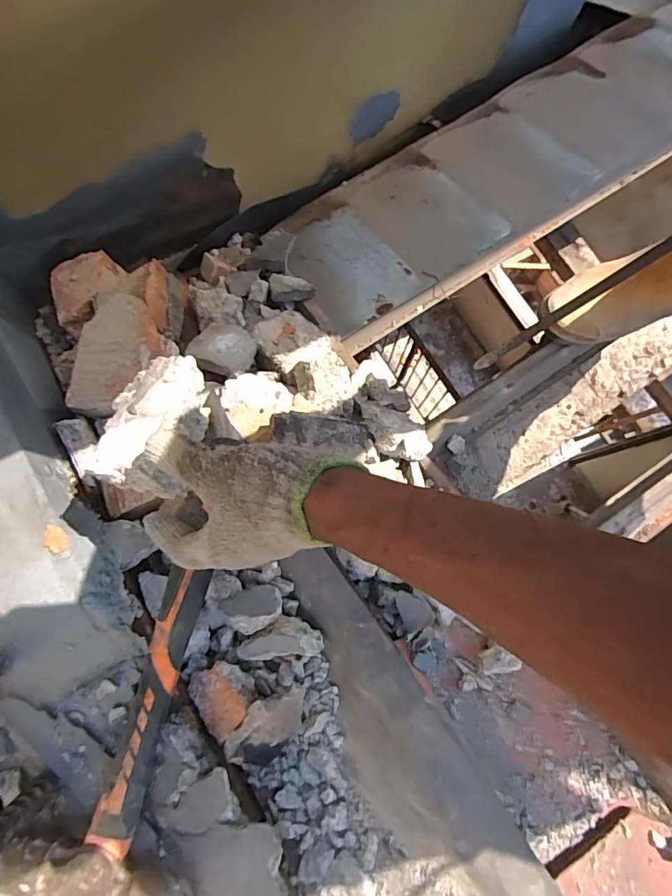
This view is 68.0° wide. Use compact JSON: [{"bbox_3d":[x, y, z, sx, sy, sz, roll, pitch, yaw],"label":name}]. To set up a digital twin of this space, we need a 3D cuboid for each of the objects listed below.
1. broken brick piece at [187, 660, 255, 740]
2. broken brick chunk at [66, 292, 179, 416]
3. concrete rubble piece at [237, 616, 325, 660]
[{"bbox_3d":[-0.103,0.226,0.450,0.050,0.021,0.062,-35,59,10],"label":"broken brick piece"},{"bbox_3d":[-0.250,-0.105,0.582,0.103,0.049,0.157,23,80,3],"label":"broken brick chunk"},{"bbox_3d":[-0.052,0.179,0.466,0.078,0.023,0.034,-5,80,-2],"label":"concrete rubble piece"}]

